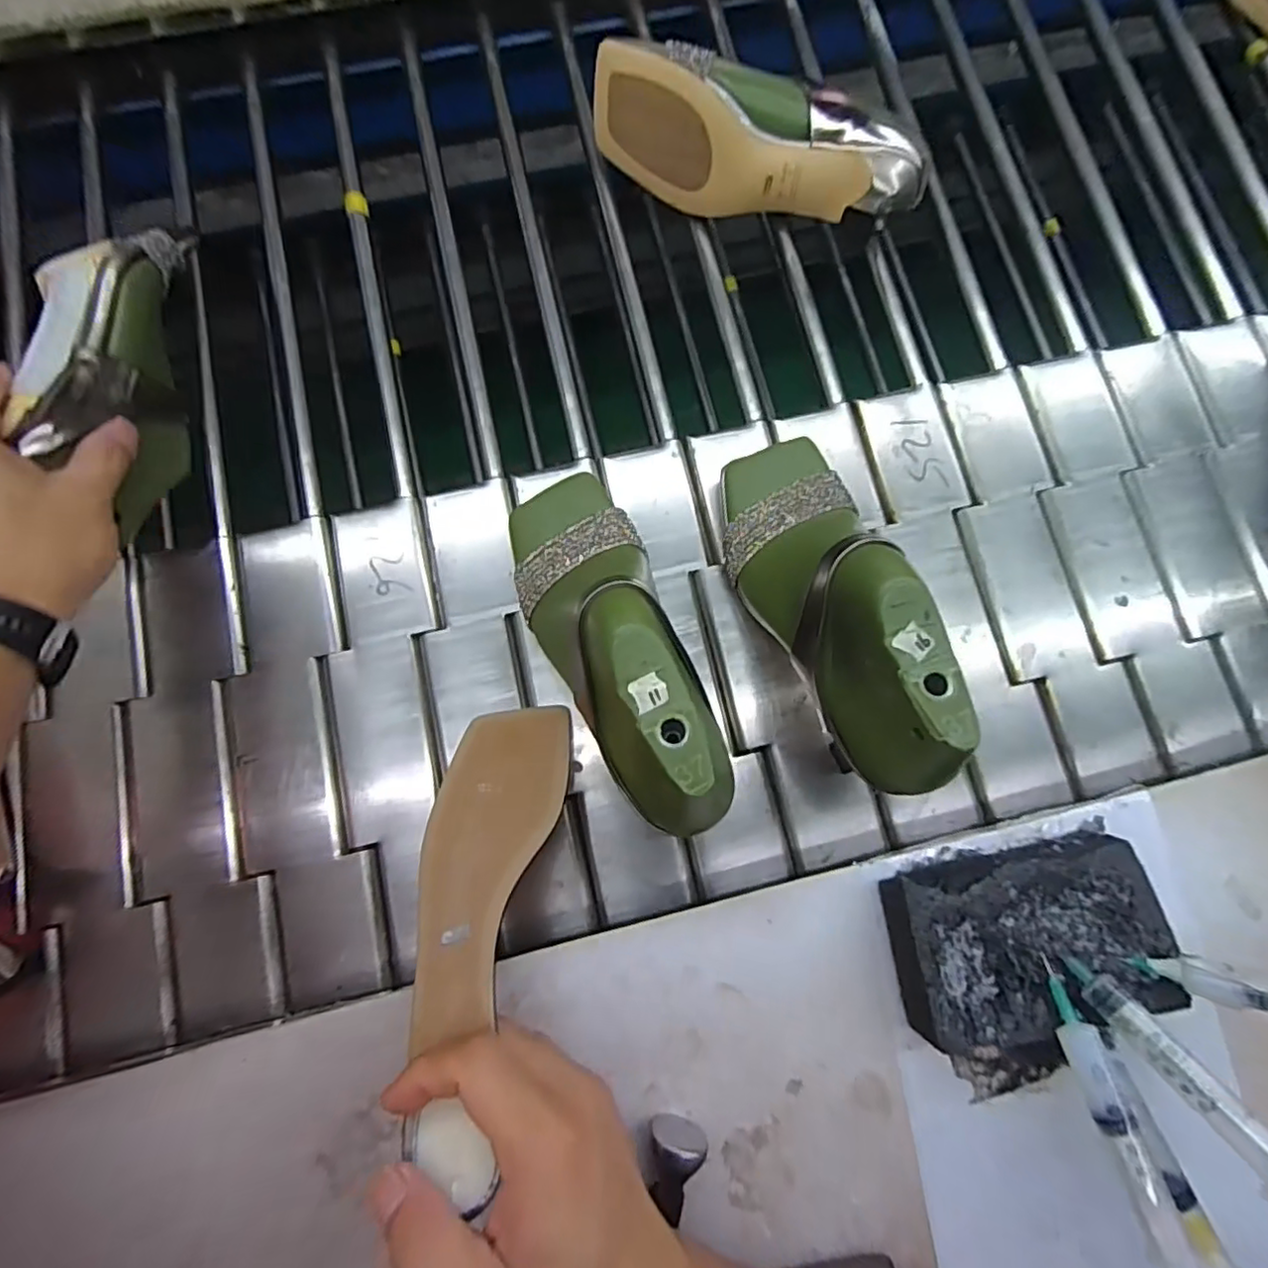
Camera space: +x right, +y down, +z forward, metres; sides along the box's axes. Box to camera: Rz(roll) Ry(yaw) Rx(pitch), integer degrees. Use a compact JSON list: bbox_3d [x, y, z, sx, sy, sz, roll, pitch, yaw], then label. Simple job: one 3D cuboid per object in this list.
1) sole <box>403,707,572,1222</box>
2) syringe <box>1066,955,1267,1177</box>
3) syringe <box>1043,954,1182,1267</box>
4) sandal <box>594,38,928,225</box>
[{"bbox_3d":[-0.080,0.135,0.320,0.071,0.022,0.223,5,49,-1],"label":"sole"},{"bbox_3d":[0.238,0.190,0.265,0.014,0.011,0.108,-33,47,-8],"label":"syringe"},{"bbox_3d":[0.214,0.228,0.266,0.015,0.012,0.149,-10,63,-4],"label":"syringe"},{"bbox_3d":[0.086,-0.344,0.447,0.238,0.087,0.068,17,80,2],"label":"sandal"}]

